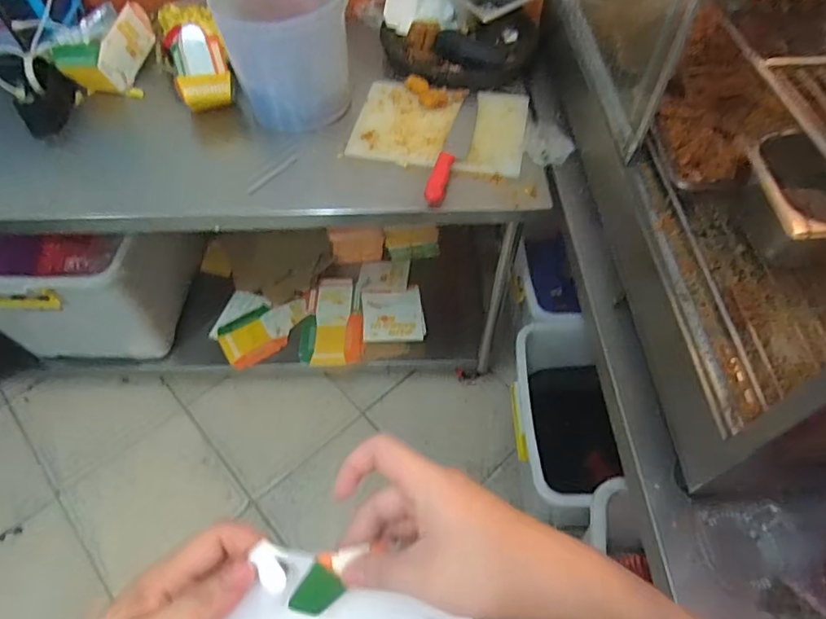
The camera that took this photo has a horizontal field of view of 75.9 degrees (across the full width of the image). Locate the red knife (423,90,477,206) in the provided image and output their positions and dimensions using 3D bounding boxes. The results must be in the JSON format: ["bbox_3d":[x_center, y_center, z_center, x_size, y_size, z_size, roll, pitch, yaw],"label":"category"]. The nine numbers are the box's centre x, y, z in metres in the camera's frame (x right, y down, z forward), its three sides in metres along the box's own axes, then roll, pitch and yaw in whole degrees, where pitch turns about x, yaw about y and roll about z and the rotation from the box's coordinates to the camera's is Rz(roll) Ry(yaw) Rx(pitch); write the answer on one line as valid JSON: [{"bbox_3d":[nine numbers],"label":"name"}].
[{"bbox_3d":[0.088,-0.334,1.047,0.051,0.027,0.340,15,57,11],"label":"red knife"}]

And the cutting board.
[{"bbox_3d":[0.059,-0.381,1.092,0.340,0.025,0.247,9,56,7],"label":"cutting board"}]

